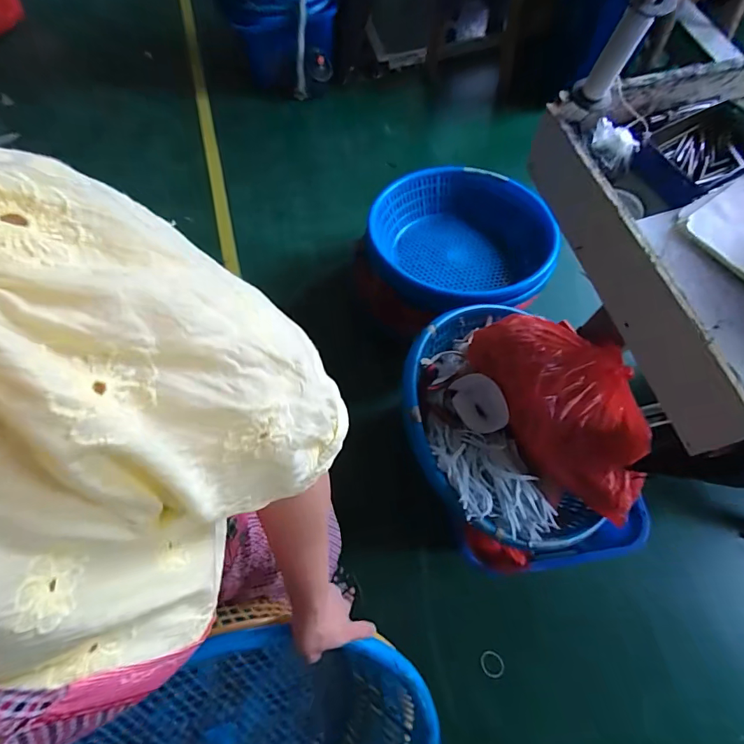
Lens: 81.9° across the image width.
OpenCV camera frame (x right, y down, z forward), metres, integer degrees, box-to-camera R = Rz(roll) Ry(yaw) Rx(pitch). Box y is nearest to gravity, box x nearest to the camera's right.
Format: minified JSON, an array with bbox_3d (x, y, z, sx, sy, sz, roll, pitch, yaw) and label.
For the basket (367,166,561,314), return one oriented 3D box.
[{"bbox_3d":[0.257,-0.389,1.290,0.513,0.226,0.511,0,68,1],"label":"basket"}]

